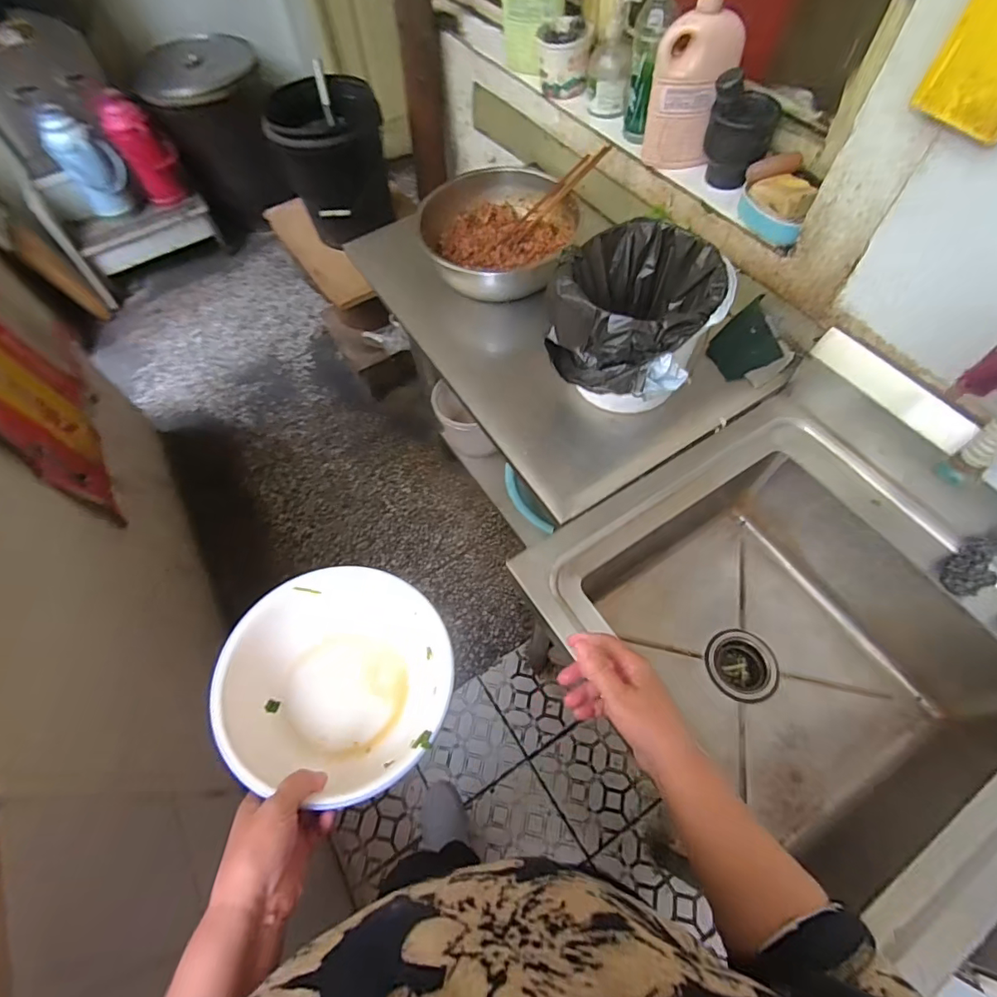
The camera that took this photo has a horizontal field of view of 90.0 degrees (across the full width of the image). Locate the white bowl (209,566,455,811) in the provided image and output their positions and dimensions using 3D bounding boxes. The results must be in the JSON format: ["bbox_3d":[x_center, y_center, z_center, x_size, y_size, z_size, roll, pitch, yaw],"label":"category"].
[{"bbox_3d":[-0.154,0.177,0.493,0.208,0.082,0.197,0,63,0],"label":"white bowl"}]

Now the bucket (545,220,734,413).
[{"bbox_3d":[0.202,-0.259,0.750,0.215,0.181,0.227,0,63,0],"label":"bucket"}]

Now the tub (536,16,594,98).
[{"bbox_3d":[0.130,-0.873,0.992,0.101,0.103,0.101,0,63,0],"label":"tub"}]

